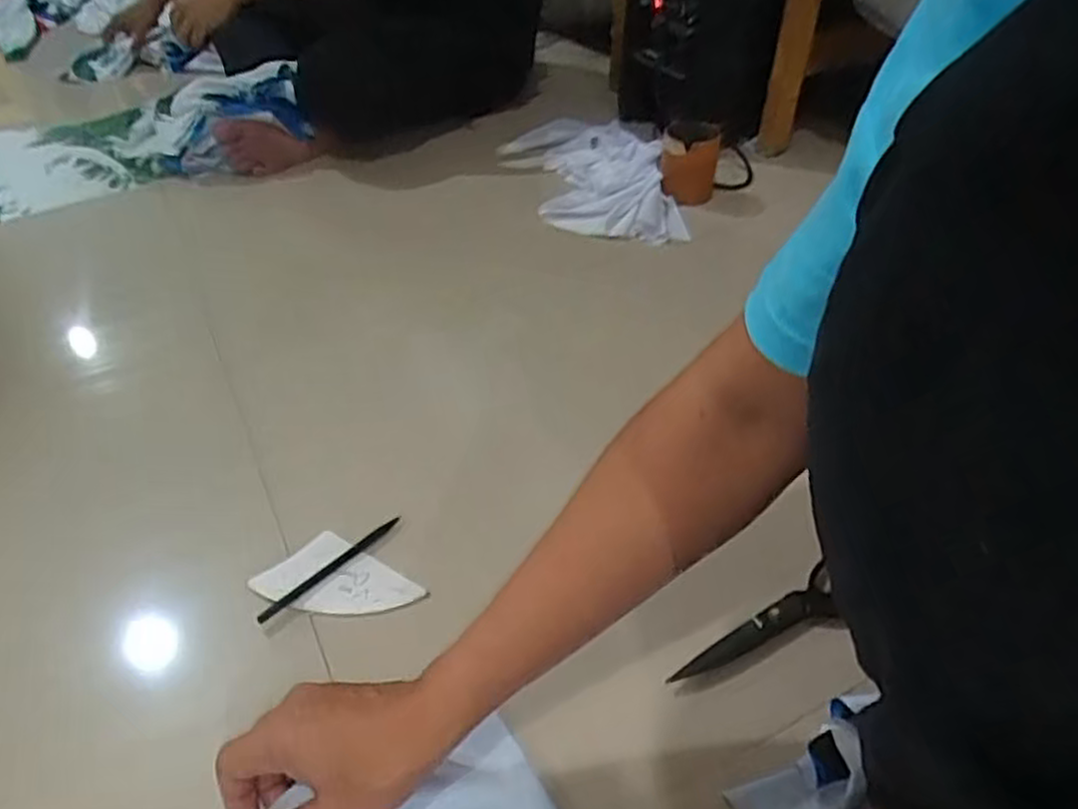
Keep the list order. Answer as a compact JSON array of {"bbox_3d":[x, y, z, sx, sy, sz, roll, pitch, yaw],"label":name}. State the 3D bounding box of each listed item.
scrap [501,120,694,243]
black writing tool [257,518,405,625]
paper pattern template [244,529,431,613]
[{"bbox_3d":[0.078,-0.384,1.210,0.262,0.055,0.436,0,41,-2],"label":"scrap"},{"bbox_3d":[-0.169,0.133,0.620,0.014,0.006,0.141,31,47,29],"label":"black writing tool"},{"bbox_3d":[-0.163,0.147,0.609,0.117,0.007,0.071,23,48,22],"label":"paper pattern template"}]

